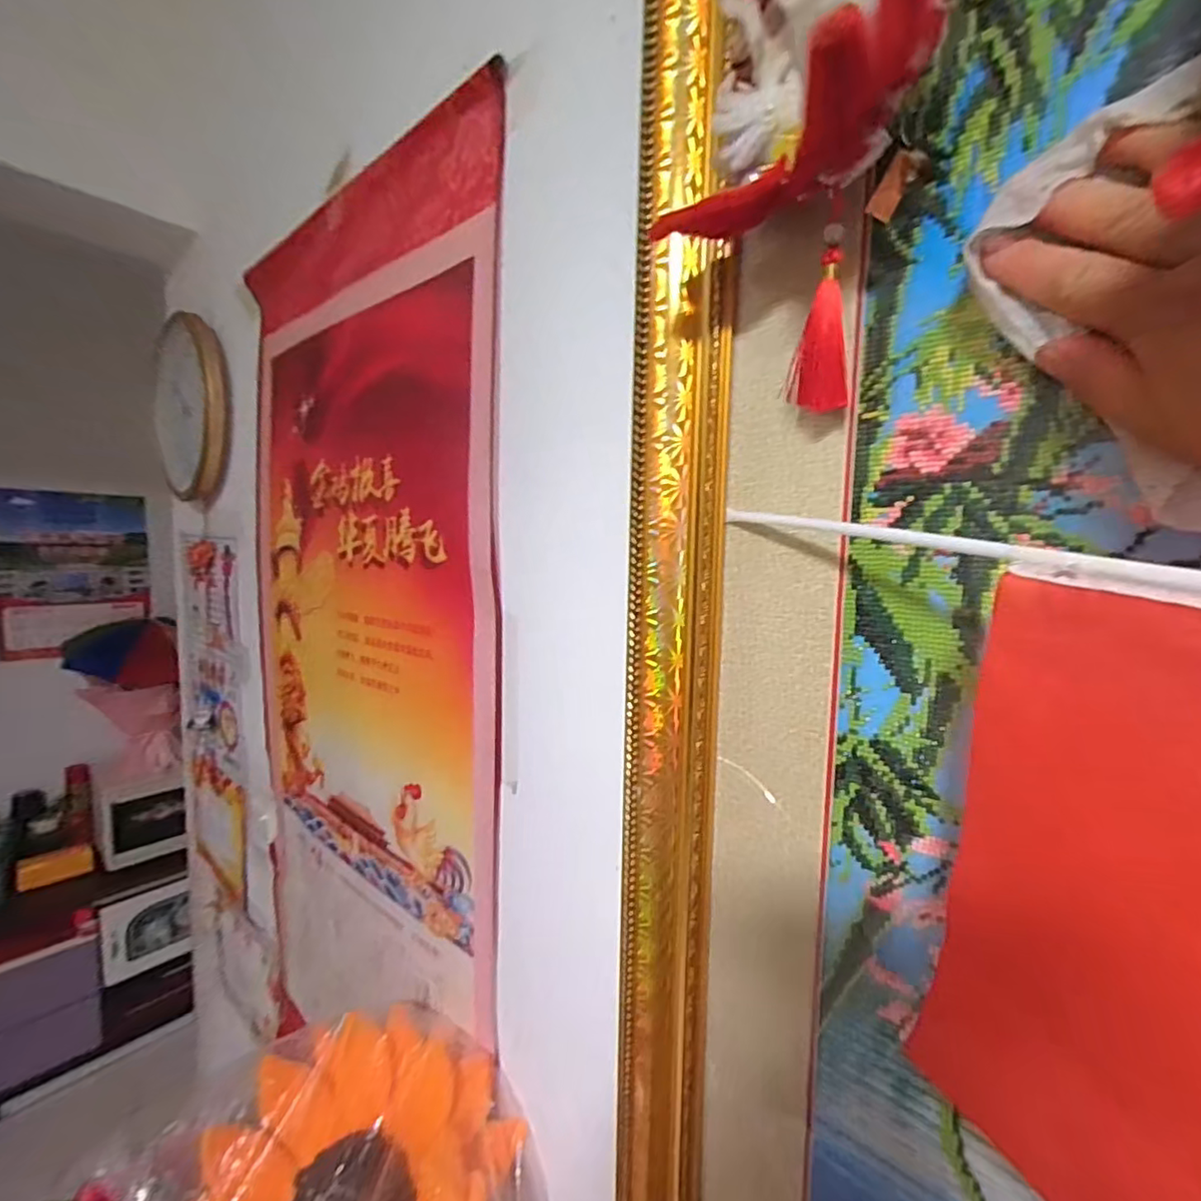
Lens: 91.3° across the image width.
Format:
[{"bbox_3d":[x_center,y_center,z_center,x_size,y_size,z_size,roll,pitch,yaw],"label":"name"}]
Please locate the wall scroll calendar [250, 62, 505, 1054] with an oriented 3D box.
[{"bbox_3d":[-0.280,0.020,0.666,0.514,0.904,0.019,6,7,39],"label":"wall scroll calendar"}]

